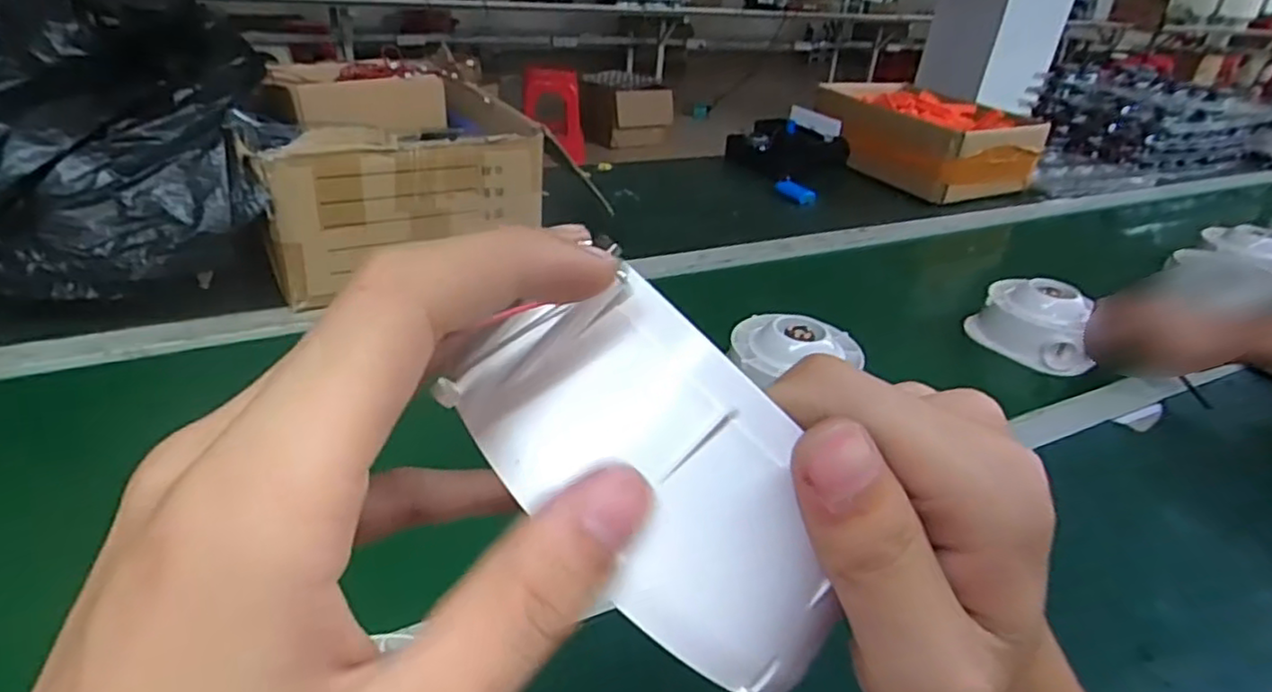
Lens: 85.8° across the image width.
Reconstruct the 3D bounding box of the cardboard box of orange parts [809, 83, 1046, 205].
[{"bbox_3d":[0.526,-0.394,1.320,0.242,0.151,0.370,-14,36,-27],"label":"cardboard box of orange parts"}]

